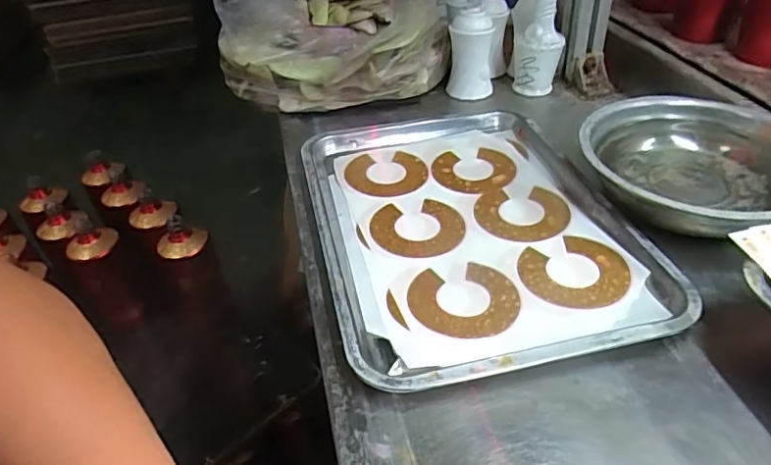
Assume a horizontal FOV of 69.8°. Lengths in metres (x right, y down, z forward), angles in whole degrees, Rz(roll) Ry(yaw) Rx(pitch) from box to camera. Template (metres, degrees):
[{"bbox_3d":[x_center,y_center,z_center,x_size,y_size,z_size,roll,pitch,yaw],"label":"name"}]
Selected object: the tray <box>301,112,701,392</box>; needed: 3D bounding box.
[{"bbox_3d":[0.070,-0.021,0.492,0.258,0.028,0.340,-12,40,-6],"label":"tray"}]

